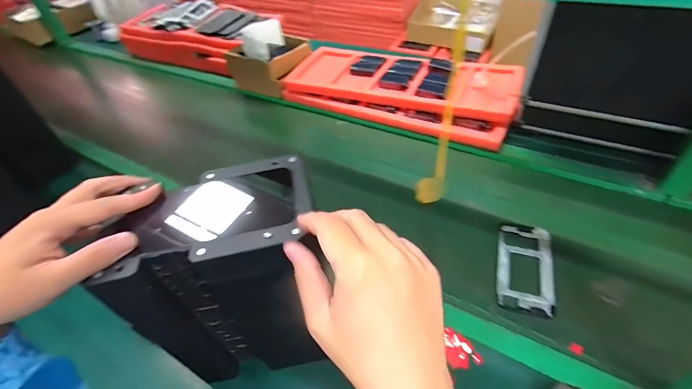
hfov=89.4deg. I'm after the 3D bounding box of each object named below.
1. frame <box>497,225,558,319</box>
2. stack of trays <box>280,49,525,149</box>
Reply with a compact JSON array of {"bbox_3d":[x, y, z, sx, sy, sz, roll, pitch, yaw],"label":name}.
[{"bbox_3d":[0.275,0.109,0.537,0.074,0.015,0.156,10,48,17],"label":"frame"},{"bbox_3d":[0.126,-0.277,0.867,0.552,0.069,0.256,19,51,24],"label":"stack of trays"}]

